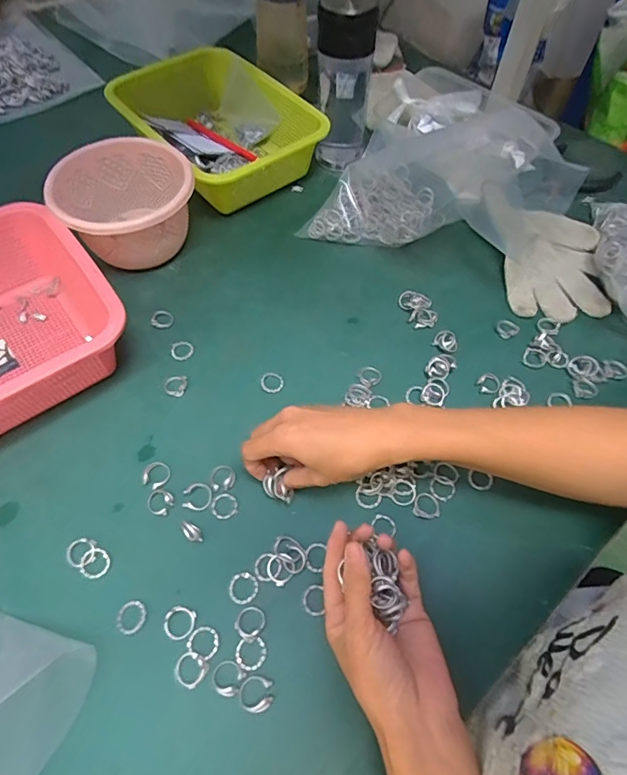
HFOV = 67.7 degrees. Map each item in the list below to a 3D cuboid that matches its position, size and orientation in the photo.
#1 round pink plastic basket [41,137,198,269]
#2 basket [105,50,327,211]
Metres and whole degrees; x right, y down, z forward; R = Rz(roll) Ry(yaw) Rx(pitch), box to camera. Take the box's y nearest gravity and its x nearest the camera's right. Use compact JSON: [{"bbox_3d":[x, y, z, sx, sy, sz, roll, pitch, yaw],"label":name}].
[{"bbox_3d":[-0.205,-0.200,0.523,0.139,0.081,0.132,0,59,-1],"label":"round pink plastic basket"},{"bbox_3d":[-0.135,-0.351,0.624,0.195,0.068,0.288,-34,65,-20],"label":"basket"}]

